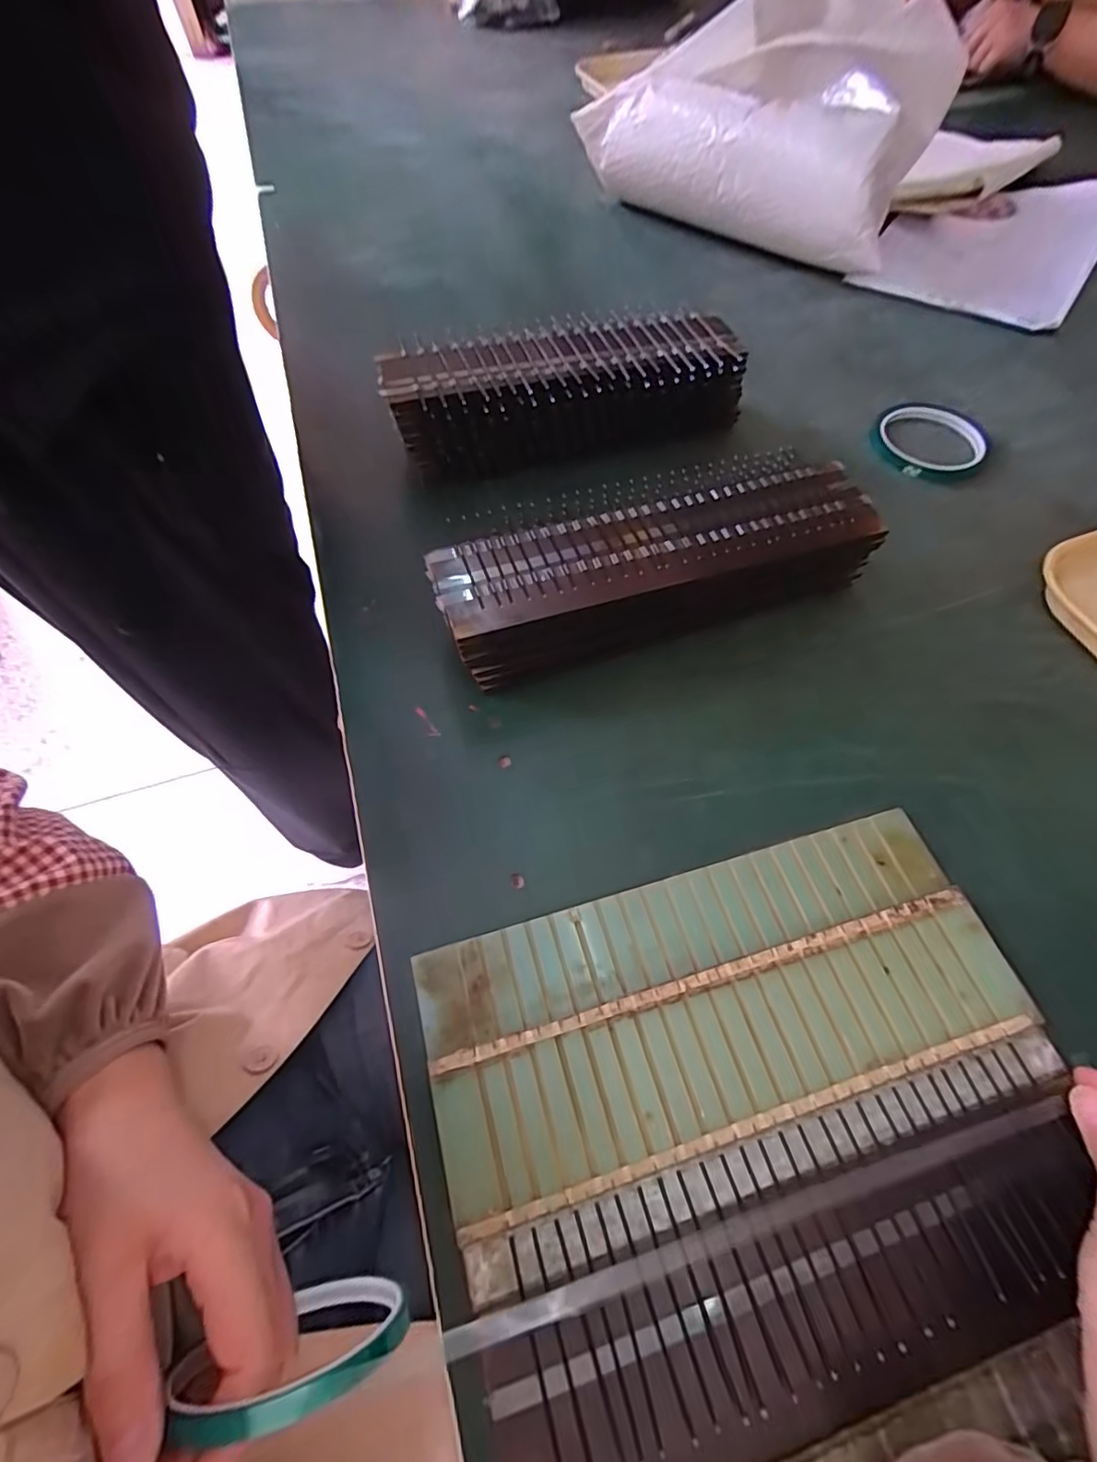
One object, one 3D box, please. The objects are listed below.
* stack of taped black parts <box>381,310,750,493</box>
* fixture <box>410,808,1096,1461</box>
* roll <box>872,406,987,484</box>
[{"bbox_3d":[0.014,-0.262,0.446,0.263,0.068,0.081,-17,62,-9],"label":"stack of taped black parts"},{"bbox_3d":[0.097,0.176,0.229,0.260,0.014,0.243,-15,62,-8],"label":"fixture"},{"bbox_3d":[0.318,-0.244,0.474,0.086,0.010,0.092,0,61,0],"label":"roll"}]

